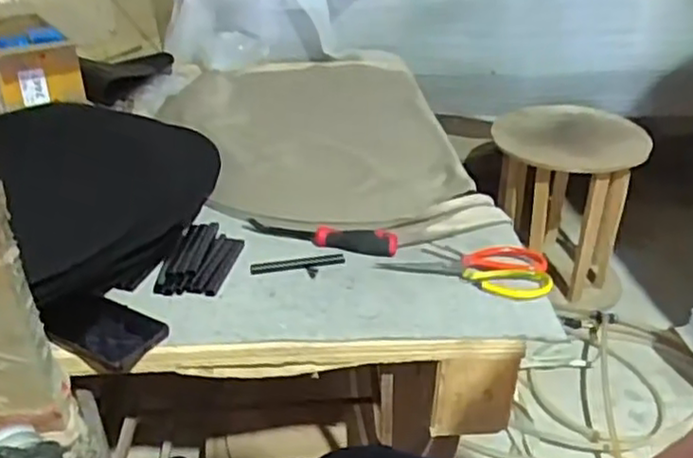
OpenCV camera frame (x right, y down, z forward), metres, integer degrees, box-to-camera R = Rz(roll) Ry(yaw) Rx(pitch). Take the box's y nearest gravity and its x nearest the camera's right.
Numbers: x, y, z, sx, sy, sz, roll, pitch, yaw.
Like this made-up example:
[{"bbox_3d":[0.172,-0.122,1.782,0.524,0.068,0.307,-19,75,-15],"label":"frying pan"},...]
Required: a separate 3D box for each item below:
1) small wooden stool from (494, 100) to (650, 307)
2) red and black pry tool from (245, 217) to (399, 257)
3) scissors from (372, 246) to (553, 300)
[{"bbox_3d":[0.468,-0.054,1.531,0.293,0.381,0.293,9,33,17],"label":"small wooden stool"},{"bbox_3d":[-0.034,0.008,0.895,0.198,0.027,0.037,7,33,14],"label":"red and black pry tool"},{"bbox_3d":[0.151,0.042,0.848,0.193,0.022,0.087,12,34,21],"label":"scissors"}]

